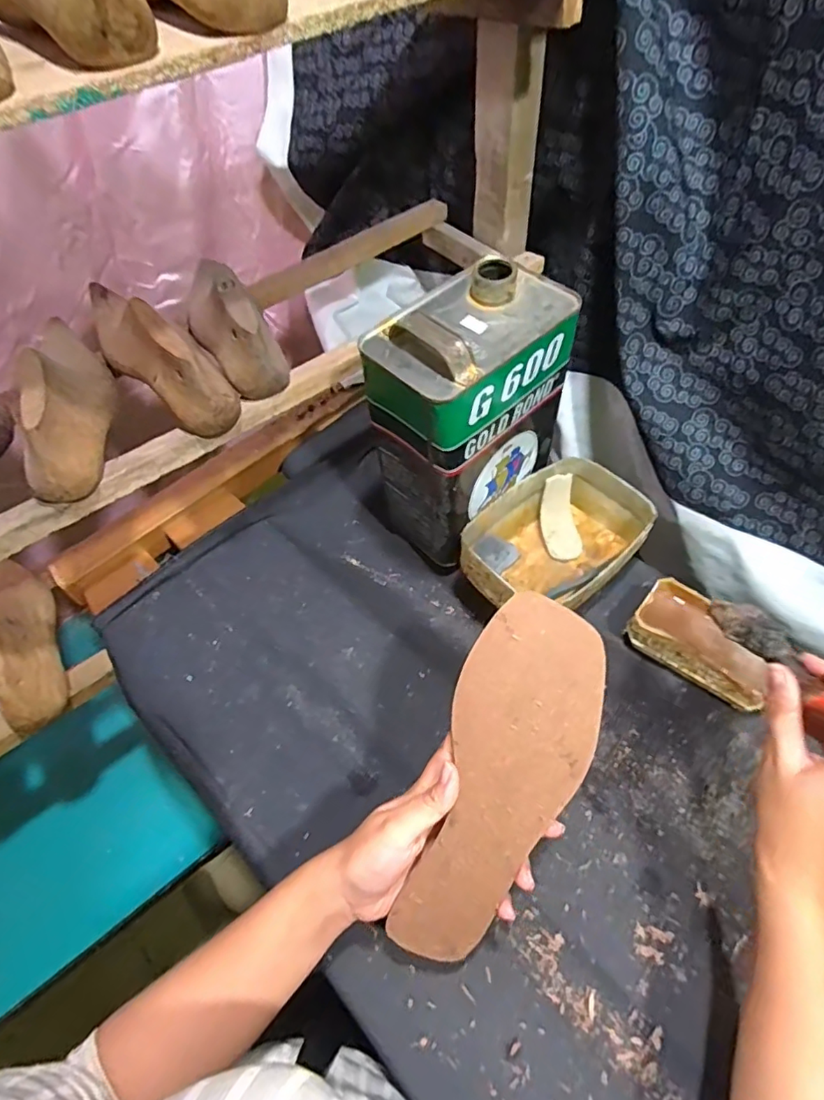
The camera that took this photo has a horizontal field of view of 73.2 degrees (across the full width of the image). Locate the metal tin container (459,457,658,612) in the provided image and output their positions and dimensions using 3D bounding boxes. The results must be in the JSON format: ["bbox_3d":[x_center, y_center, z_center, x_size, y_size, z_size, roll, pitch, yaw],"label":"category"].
[{"bbox_3d":[0.147,-0.007,0.557,0.192,0.068,0.126,-37,60,-22],"label":"metal tin container"}]

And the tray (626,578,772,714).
[{"bbox_3d":[0.261,0.083,0.504,0.115,0.044,0.074,31,61,23],"label":"tray"}]

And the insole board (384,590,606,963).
[{"bbox_3d":[0.055,0.148,0.342,0.083,0.016,0.235,17,94,7],"label":"insole board"}]

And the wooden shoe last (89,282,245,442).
[{"bbox_3d":[-0.250,-0.192,0.508,0.052,0.080,0.277,-39,61,-24],"label":"wooden shoe last"}]

